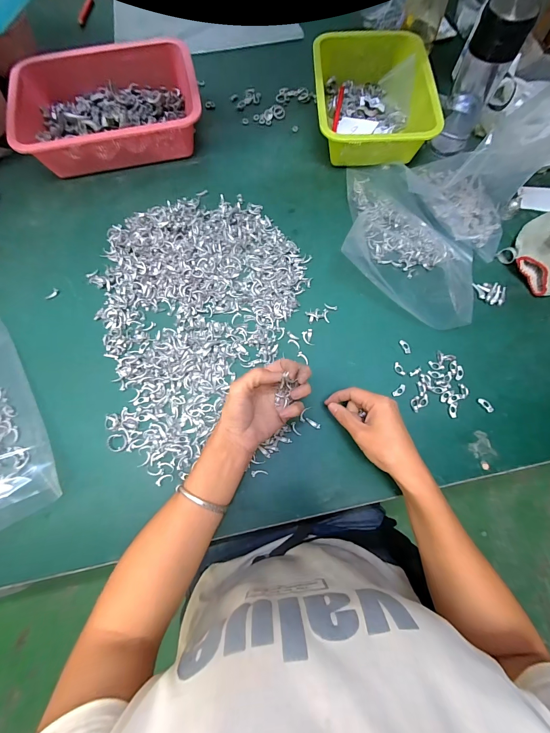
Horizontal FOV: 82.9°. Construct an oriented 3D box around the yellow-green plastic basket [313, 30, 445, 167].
[{"bbox_3d":[0.168,-0.493,0.562,0.190,0.069,0.282,-1,71,1],"label":"yellow-green plastic basket"}]

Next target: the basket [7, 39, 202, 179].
[{"bbox_3d":[-0.282,-0.445,0.544,0.298,0.078,0.196,-14,72,-4],"label":"basket"}]

